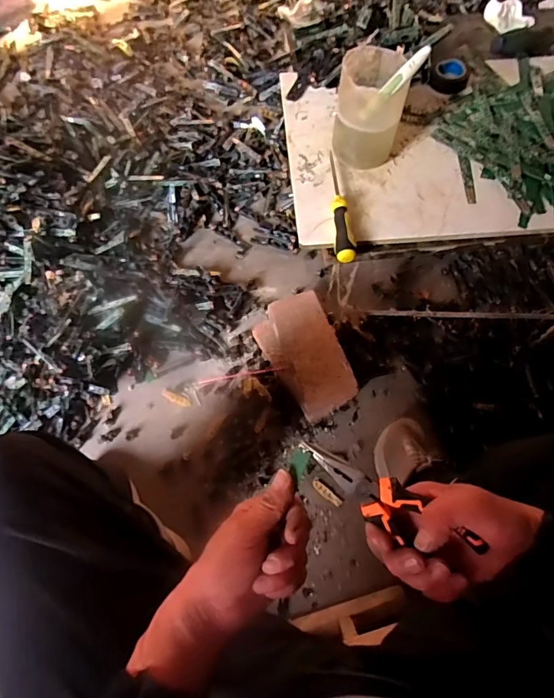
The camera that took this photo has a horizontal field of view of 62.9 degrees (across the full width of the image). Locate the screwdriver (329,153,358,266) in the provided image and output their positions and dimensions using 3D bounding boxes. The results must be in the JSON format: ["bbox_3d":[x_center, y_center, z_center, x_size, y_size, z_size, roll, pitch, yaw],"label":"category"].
[{"bbox_3d":[0.073,-0.174,0.540,0.021,0.017,0.163,-3,65,-2],"label":"screwdriver"}]

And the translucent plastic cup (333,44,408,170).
[{"bbox_3d":[0.108,-0.281,0.544,0.078,0.107,0.083,0,64,0],"label":"translucent plastic cup"}]

